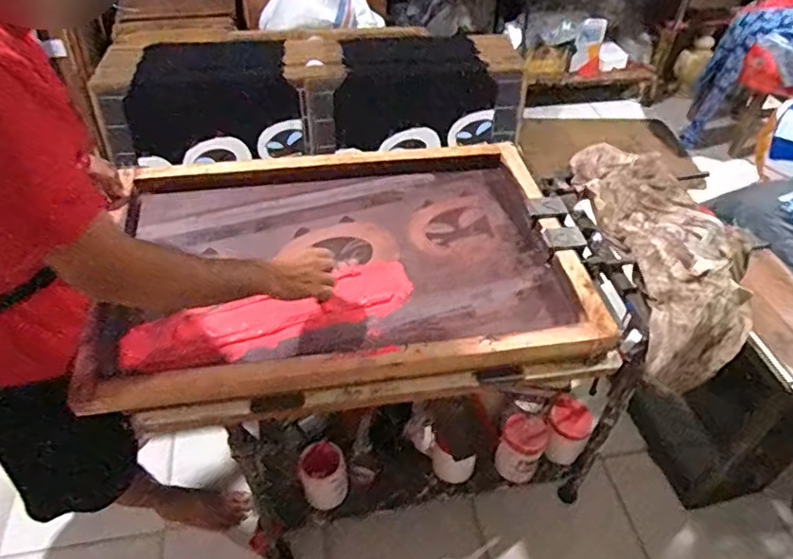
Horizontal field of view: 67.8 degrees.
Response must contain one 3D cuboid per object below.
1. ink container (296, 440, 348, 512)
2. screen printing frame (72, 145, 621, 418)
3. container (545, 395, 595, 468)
[{"bbox_3d":[-0.170,0.451,1.361,0.105,0.113,0.122,-12,47,-14],"label":"ink container"},{"bbox_3d":[-0.104,-0.051,1.134,0.856,0.067,0.606,-5,46,-8],"label":"screen printing frame"},{"bbox_3d":[0.409,0.374,1.434,0.103,0.129,0.117,25,49,20],"label":"container"}]

